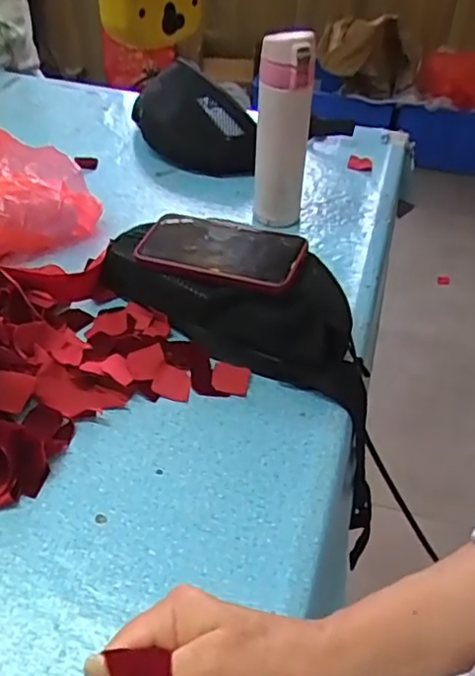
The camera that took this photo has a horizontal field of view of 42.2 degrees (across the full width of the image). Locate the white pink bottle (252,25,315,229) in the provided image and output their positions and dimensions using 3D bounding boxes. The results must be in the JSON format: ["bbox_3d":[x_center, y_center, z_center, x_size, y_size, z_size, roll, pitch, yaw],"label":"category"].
[{"bbox_3d":[0.052,-0.230,0.707,0.059,0.227,0.063,6,44,3],"label":"white pink bottle"}]

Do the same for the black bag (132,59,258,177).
[{"bbox_3d":[-0.060,-0.311,0.881,0.092,0.093,0.205,-29,52,-29],"label":"black bag"}]

